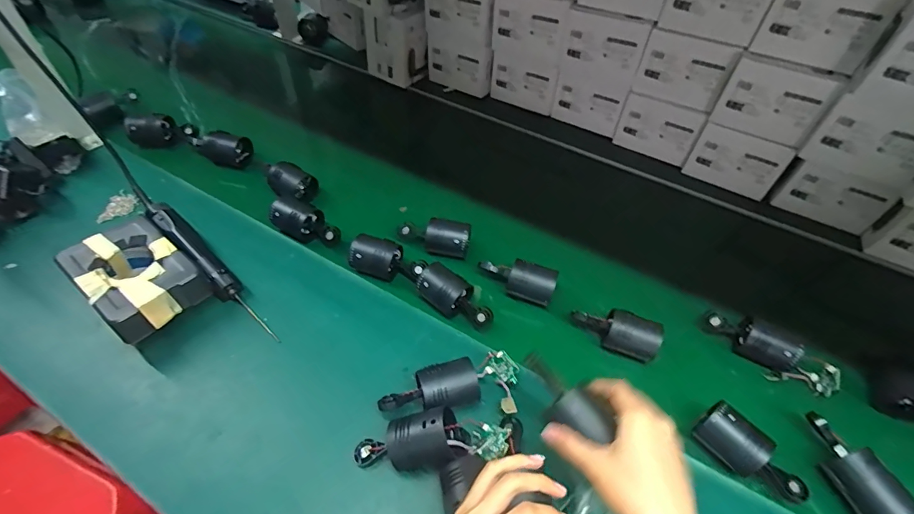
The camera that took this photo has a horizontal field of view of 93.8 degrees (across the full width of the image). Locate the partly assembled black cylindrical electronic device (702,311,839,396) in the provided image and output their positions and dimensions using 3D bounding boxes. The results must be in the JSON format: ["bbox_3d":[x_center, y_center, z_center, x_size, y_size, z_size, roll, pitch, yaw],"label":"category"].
[{"bbox_3d":[0.426,0.119,0.578,0.171,0.054,0.060,31,55,23],"label":"partly assembled black cylindrical electronic device"}]

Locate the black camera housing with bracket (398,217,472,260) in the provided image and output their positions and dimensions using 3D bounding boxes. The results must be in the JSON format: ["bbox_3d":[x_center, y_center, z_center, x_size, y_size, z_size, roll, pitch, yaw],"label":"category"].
[{"bbox_3d":[-0.034,-0.029,0.671,0.121,0.053,0.041,6,49,4],"label":"black camera housing with bracket"}]

